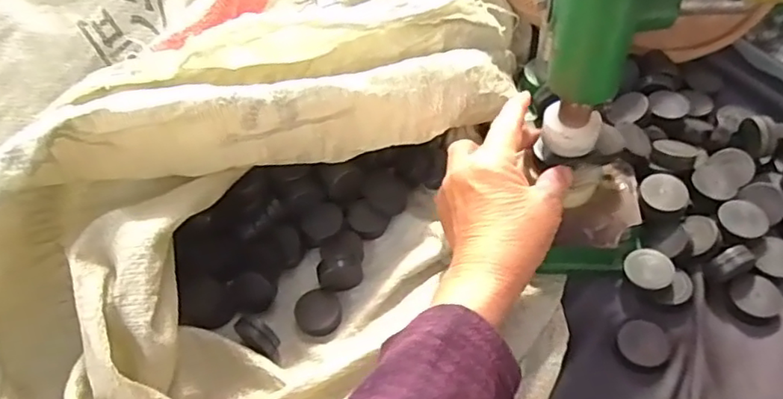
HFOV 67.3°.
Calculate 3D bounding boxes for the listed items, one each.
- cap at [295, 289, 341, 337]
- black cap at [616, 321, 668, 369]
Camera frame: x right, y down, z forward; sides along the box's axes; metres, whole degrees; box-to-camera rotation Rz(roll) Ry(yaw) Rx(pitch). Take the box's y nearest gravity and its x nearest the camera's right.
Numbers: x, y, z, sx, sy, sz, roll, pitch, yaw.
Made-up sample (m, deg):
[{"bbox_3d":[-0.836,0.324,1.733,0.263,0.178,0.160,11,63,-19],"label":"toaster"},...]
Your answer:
[{"bbox_3d":[-0.053,0.082,0.430,0.031,0.011,0.032,-3,53,3],"label":"cap"},{"bbox_3d":[0.168,0.095,0.393,0.031,0.004,0.033,-3,53,3],"label":"black cap"}]

